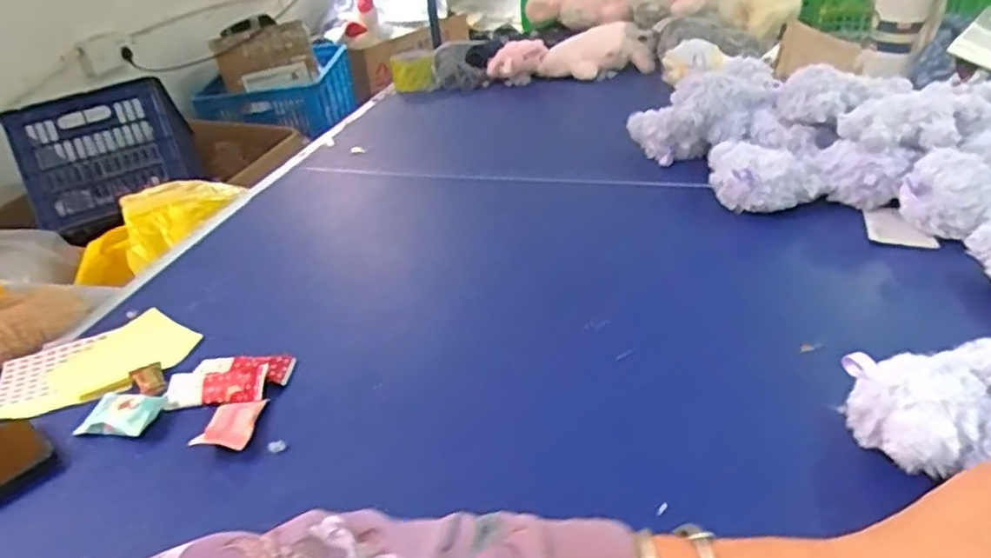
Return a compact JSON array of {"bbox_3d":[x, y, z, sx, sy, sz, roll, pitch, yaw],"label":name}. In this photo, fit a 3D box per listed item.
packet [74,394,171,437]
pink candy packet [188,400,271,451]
[{"bbox_3d":[-0.324,0.115,0.588,0.065,0.016,0.043,1,33,11],"label":"packet"},{"bbox_3d":[-0.219,0.118,0.566,0.043,0.016,0.062,-2,33,8],"label":"pink candy packet"}]

